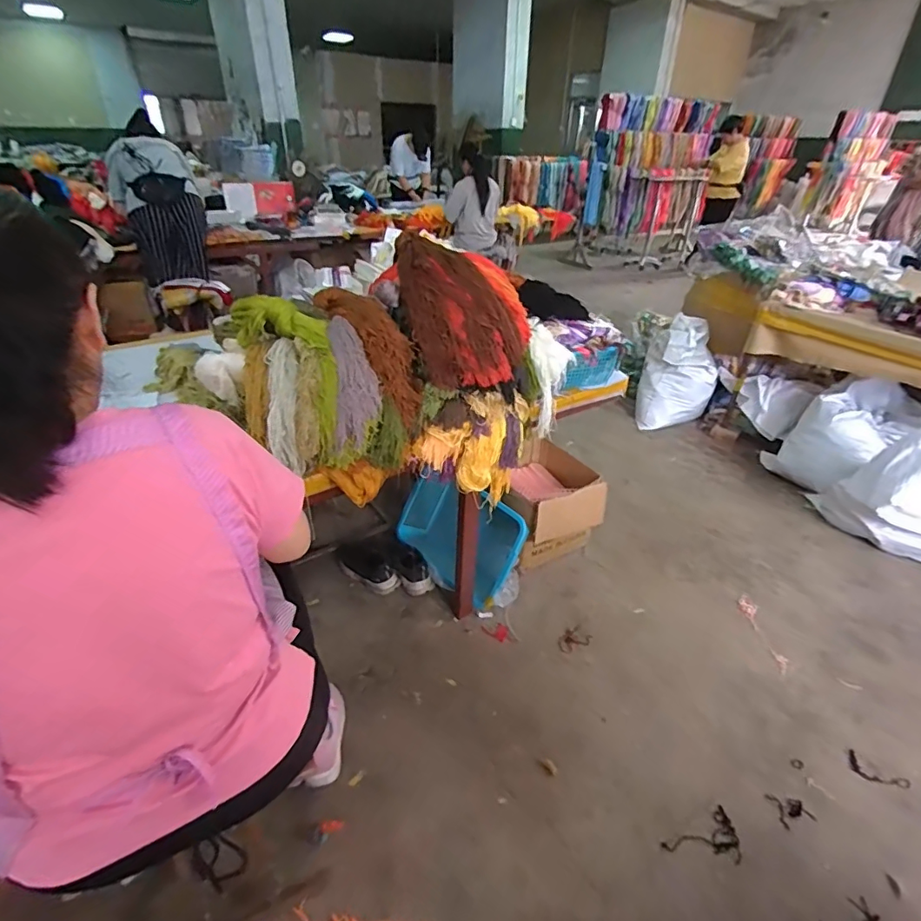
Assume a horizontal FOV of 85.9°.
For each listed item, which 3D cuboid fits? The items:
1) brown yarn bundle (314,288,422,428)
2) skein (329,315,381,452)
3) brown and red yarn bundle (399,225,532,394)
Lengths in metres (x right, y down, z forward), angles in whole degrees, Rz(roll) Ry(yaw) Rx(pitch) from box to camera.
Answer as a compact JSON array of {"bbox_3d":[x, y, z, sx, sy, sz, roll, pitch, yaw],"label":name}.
[{"bbox_3d":[-0.171,-0.231,0.966,0.097,0.093,0.338,-24,71,-34],"label":"brown yarn bundle"},{"bbox_3d":[-0.193,-0.158,0.886,0.077,0.071,0.251,-7,72,-16],"label":"skein"},{"bbox_3d":[0.007,-0.308,1.011,0.263,0.208,0.261,-1,33,-3],"label":"brown and red yarn bundle"}]

